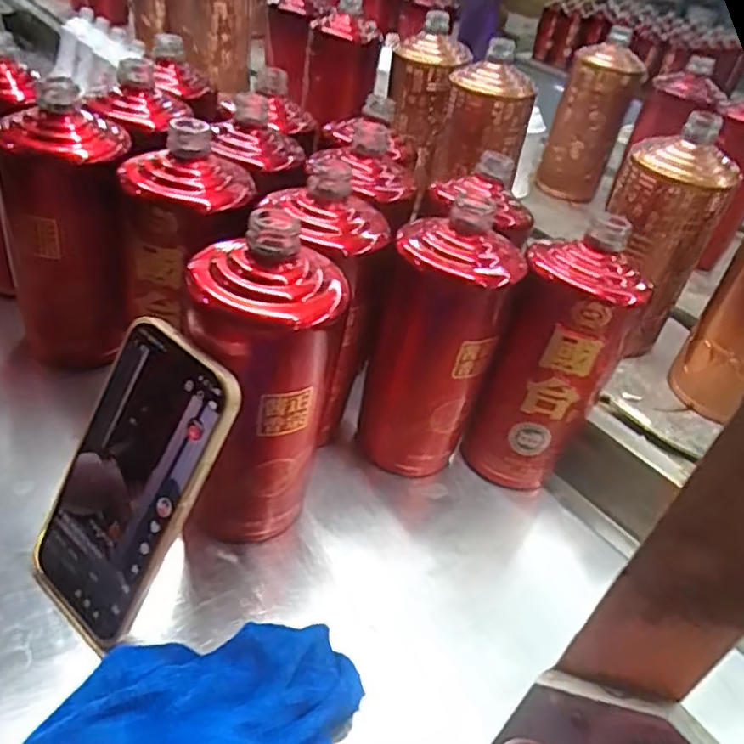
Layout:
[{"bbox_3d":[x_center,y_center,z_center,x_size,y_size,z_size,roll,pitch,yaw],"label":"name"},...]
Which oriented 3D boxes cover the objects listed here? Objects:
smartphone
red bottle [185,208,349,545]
[{"bbox_3d":[-0.126,0.057,0.326,0.076,0.164,0.008,33,14,22],"label":"smartphone"},{"bbox_3d":[-0.062,0.016,0.361,0.081,0.197,0.070,4,38,-5],"label":"red bottle"}]

